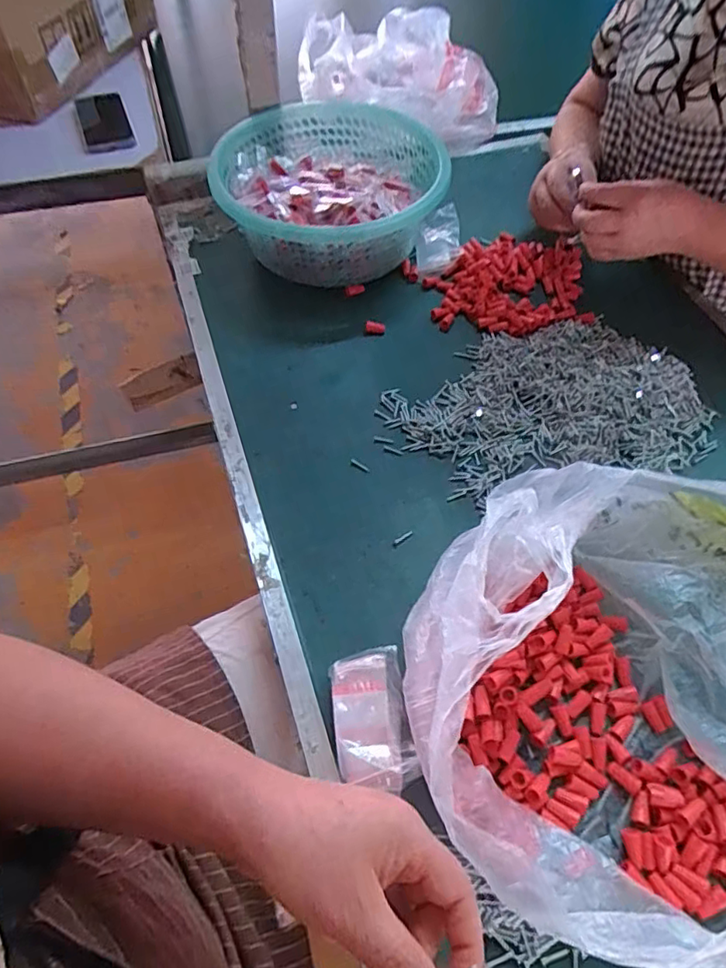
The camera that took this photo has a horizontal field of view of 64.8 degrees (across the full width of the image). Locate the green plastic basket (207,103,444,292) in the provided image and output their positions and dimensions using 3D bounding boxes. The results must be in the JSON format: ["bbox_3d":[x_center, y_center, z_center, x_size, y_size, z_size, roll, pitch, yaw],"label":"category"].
[{"bbox_3d":[-0.040,-0.359,0.717,0.266,0.107,0.270,-3,58,-1],"label":"green plastic basket"}]

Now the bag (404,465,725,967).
[{"bbox_3d":[0.200,0.144,0.395,0.332,0.103,0.315,6,58,4],"label":"bag"}]

